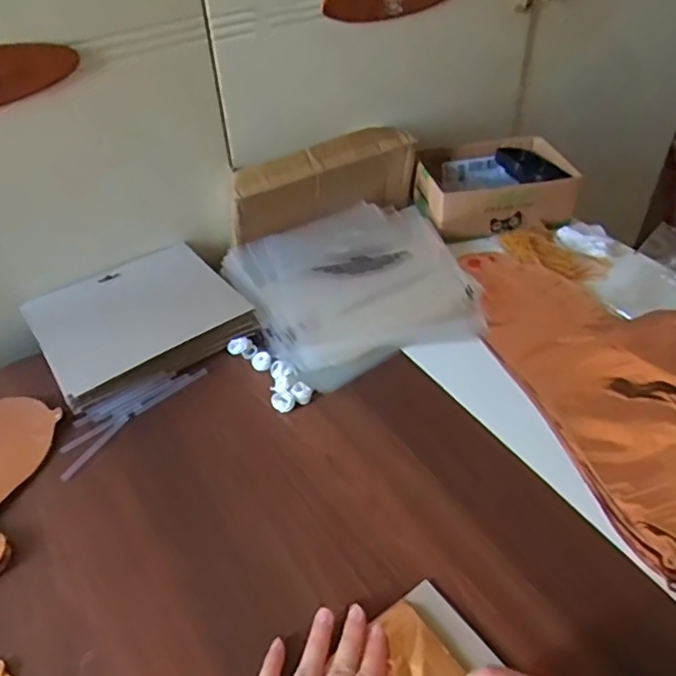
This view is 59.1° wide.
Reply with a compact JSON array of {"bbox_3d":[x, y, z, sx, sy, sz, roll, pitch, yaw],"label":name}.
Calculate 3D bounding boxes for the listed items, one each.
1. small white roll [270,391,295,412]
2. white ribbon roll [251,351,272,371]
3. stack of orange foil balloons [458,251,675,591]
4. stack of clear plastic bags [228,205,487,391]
[{"bbox_3d":[-0.052,0.061,0.565,0.023,0.009,0.019,2,43,6],"label":"small white roll"},{"bbox_3d":[-0.077,0.023,0.604,0.019,0.007,0.020,-2,43,1],"label":"white ribbon roll"},{"bbox_3d":[0.294,0.039,0.580,0.228,0.028,0.415,-12,44,-10],"label":"stack of orange foil balloons"},{"bbox_3d":[0.021,-0.062,0.678,0.243,0.033,0.235,-22,46,-19],"label":"stack of clear plastic bags"}]

